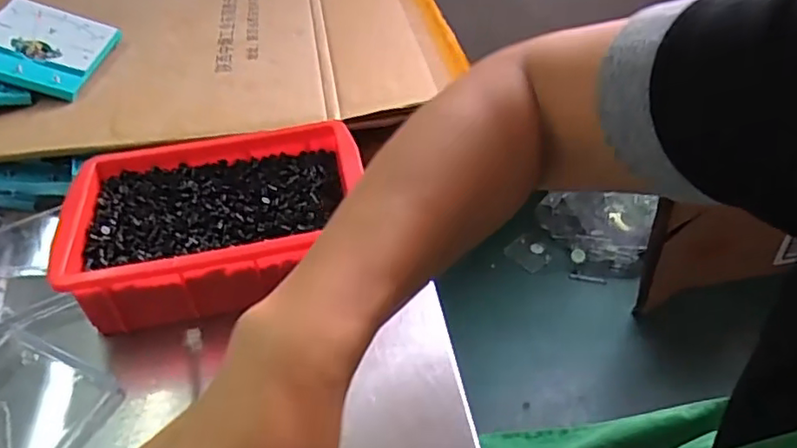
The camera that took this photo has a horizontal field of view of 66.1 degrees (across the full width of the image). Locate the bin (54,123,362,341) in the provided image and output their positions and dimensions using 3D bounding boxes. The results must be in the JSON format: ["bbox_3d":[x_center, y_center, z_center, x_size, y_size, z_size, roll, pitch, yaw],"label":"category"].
[{"bbox_3d":[-0.127,-0.004,0.447,0.200,0.062,0.135,-11,42,-7],"label":"bin"}]

